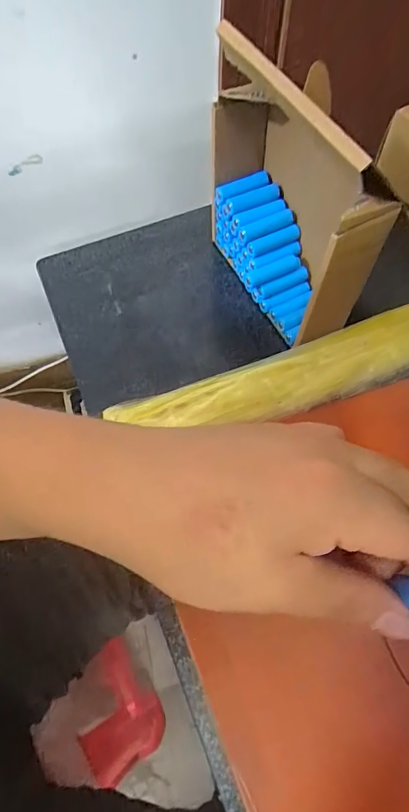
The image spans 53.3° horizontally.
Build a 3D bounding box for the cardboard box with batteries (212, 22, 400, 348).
[{"bbox_3d":[0.064,-0.158,0.339,0.059,0.153,0.176,-25,65,-12],"label":"cardboard box with batteries"}]

